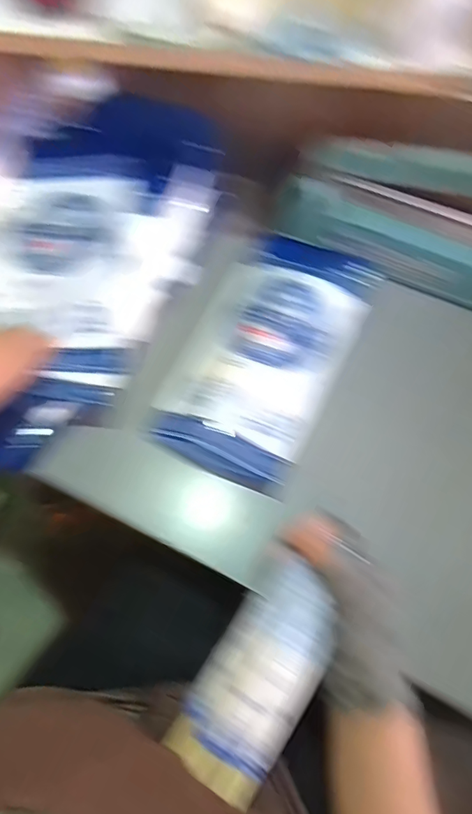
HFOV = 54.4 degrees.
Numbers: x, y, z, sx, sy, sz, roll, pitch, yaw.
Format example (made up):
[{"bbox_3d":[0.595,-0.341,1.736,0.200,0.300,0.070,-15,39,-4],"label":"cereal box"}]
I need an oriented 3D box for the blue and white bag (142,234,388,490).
[{"bbox_3d":[0.039,-0.068,0.524,0.161,0.028,0.312,25,66,10],"label":"blue and white bag"}]

